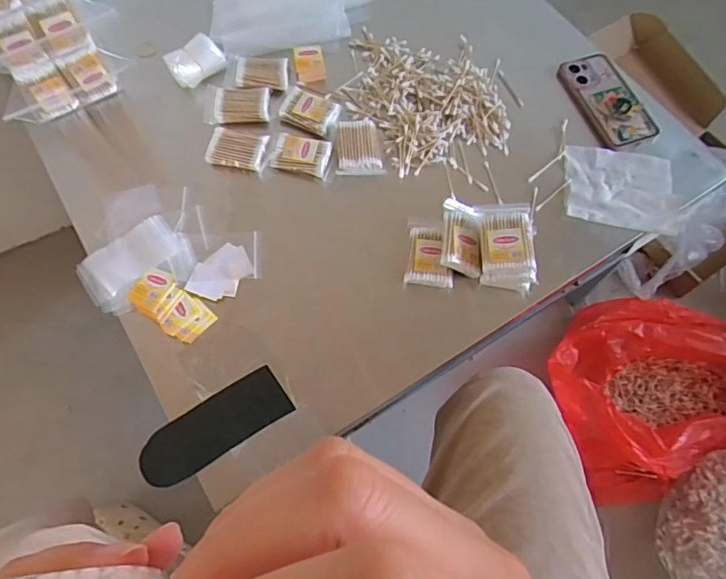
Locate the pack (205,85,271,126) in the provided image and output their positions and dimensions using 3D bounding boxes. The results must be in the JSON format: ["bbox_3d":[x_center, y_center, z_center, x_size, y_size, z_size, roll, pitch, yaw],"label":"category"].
[{"bbox_3d":[-0.176,-0.257,0.742,0.088,0.011,0.062,0,69,-1],"label":"pack"}]

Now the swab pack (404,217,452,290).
[{"bbox_3d":[0.083,-0.048,0.651,0.056,0.021,0.090,5,69,1],"label":"swab pack"}]

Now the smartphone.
[{"bbox_3d":[0.351,-0.275,0.757,0.088,0.017,0.163,-17,70,-7],"label":"smartphone"}]

